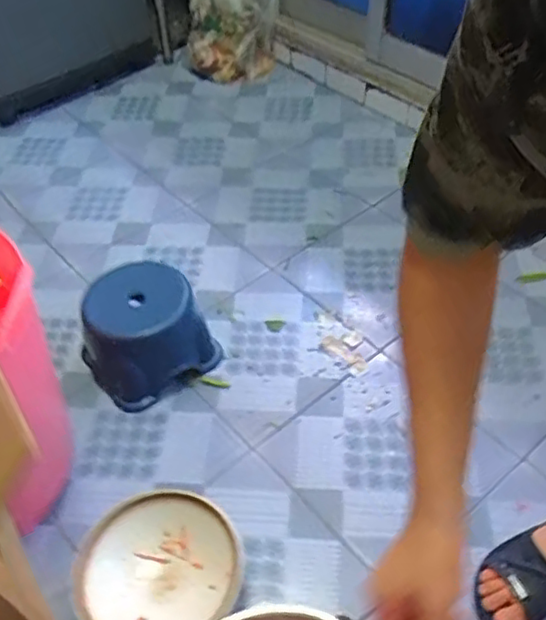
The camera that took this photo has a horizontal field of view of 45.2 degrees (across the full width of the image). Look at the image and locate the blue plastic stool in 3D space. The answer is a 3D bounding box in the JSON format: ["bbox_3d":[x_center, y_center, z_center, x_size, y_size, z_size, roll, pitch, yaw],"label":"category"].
[{"bbox_3d":[-0.230,0.027,1.134,0.215,0.160,0.212,-24,50,-19],"label":"blue plastic stool"}]

